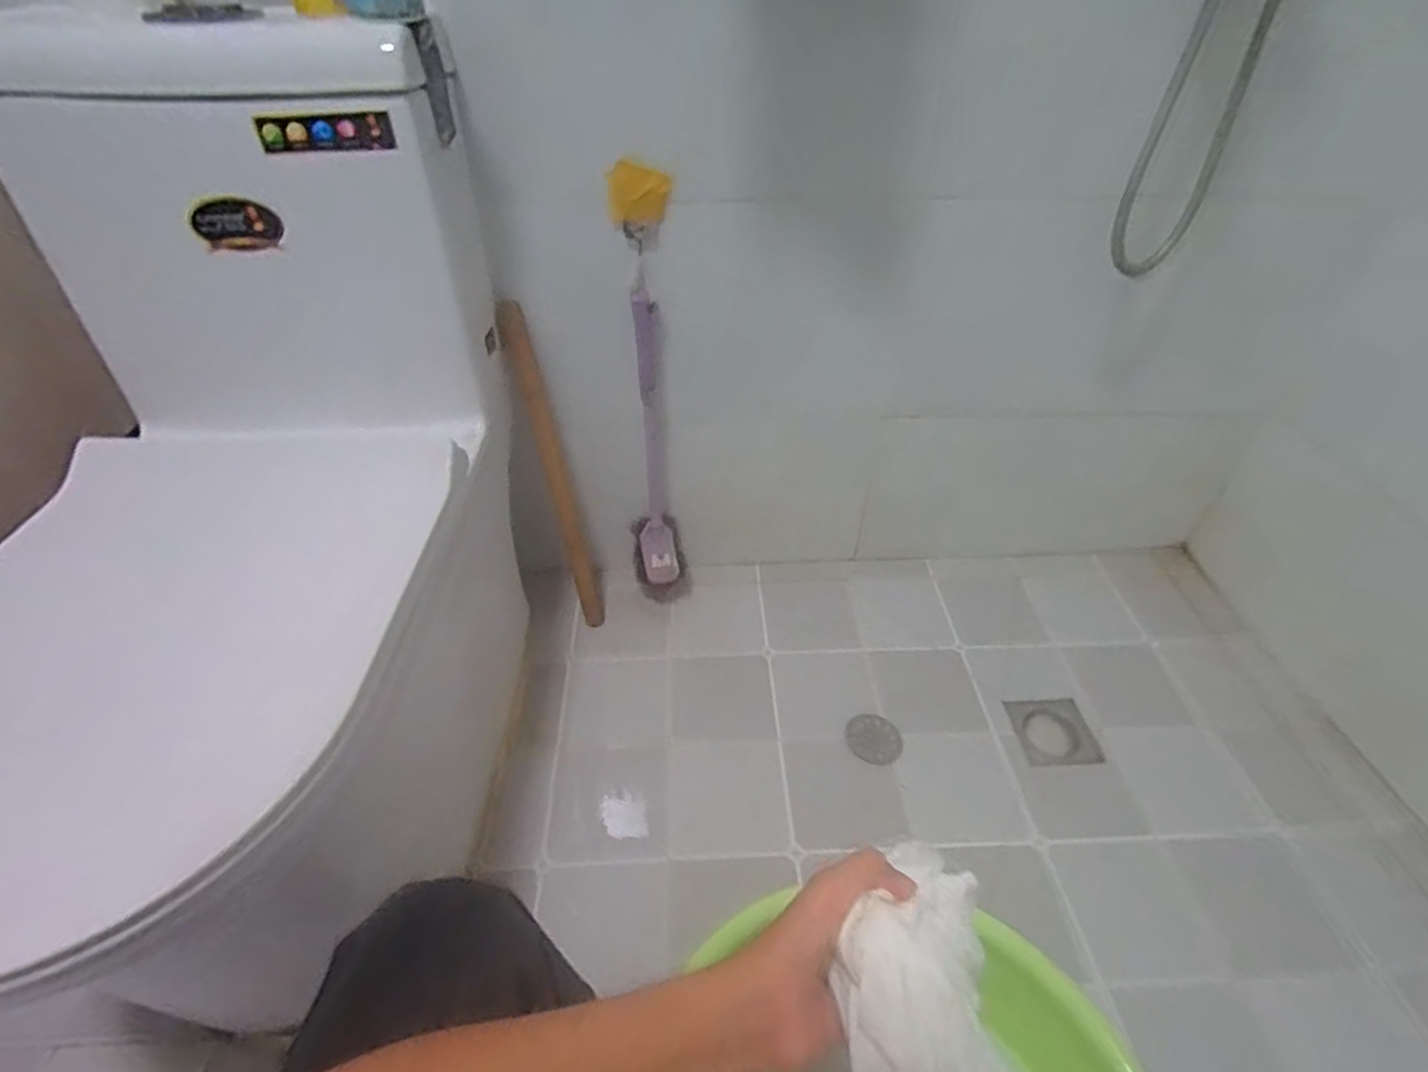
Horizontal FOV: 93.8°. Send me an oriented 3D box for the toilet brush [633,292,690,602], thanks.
[{"bbox_3d":[-0.084,-0.093,0.953,0.080,0.464,0.087,-4,43,-5],"label":"toilet brush"}]

